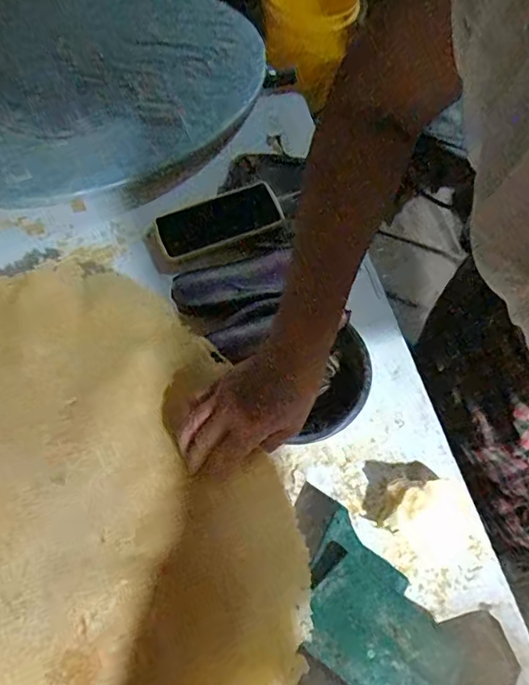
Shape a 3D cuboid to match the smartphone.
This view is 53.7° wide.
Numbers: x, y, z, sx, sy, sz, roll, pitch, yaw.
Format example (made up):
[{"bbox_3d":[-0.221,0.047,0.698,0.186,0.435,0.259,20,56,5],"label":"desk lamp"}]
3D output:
[{"bbox_3d":[-0.060,-0.168,0.711,0.170,0.014,0.077,-20,64,-14],"label":"smartphone"}]

